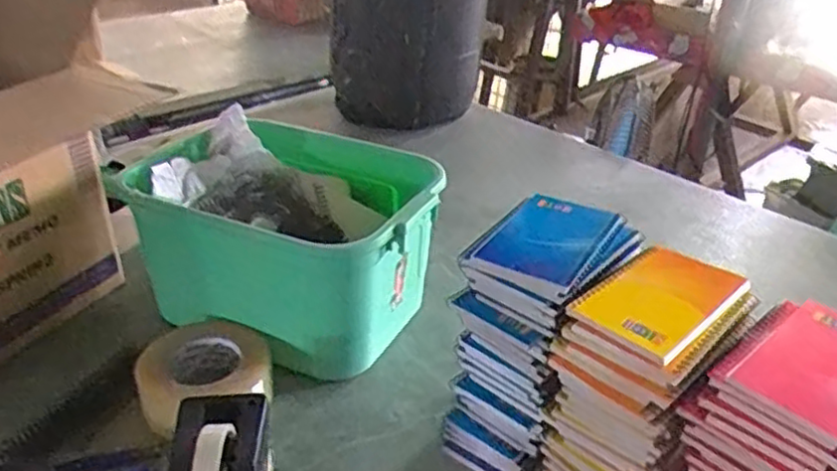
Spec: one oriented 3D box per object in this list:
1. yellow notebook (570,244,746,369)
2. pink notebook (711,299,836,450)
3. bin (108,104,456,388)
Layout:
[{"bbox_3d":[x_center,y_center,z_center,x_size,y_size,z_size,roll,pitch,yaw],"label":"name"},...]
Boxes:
[{"bbox_3d":[0.180,0.046,0.530,0.086,0.011,0.126,27,40,34],"label":"yellow notebook"},{"bbox_3d":[0.275,0.090,0.470,0.139,0.015,0.086,-22,39,-33],"label":"pink notebook"},{"bbox_3d":[-0.149,0.004,0.845,0.341,0.180,0.250,13,32,18],"label":"bin"}]

